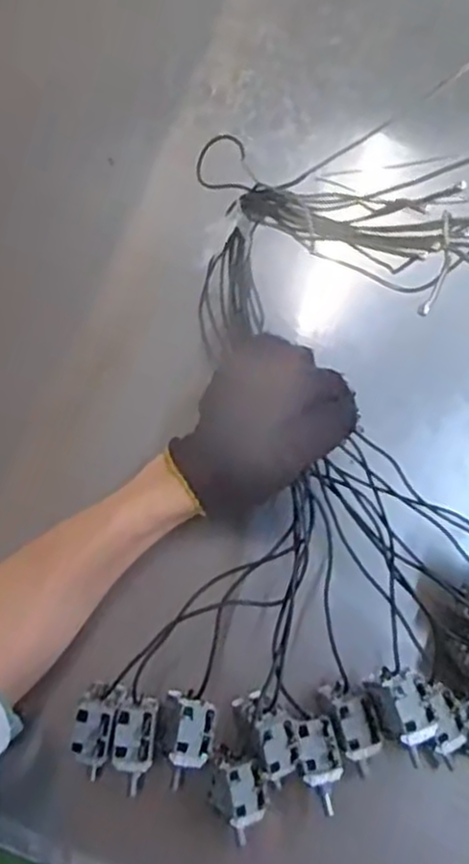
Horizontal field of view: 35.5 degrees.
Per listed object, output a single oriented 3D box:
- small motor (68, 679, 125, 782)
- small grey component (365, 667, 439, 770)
[{"bbox_3d":[-0.086,0.185,0.458,0.025,0.023,0.053,13,69,5],"label":"small motor"},{"bbox_3d":[0.102,0.168,0.437,0.027,0.030,0.051,-17,70,-7],"label":"small grey component"}]

